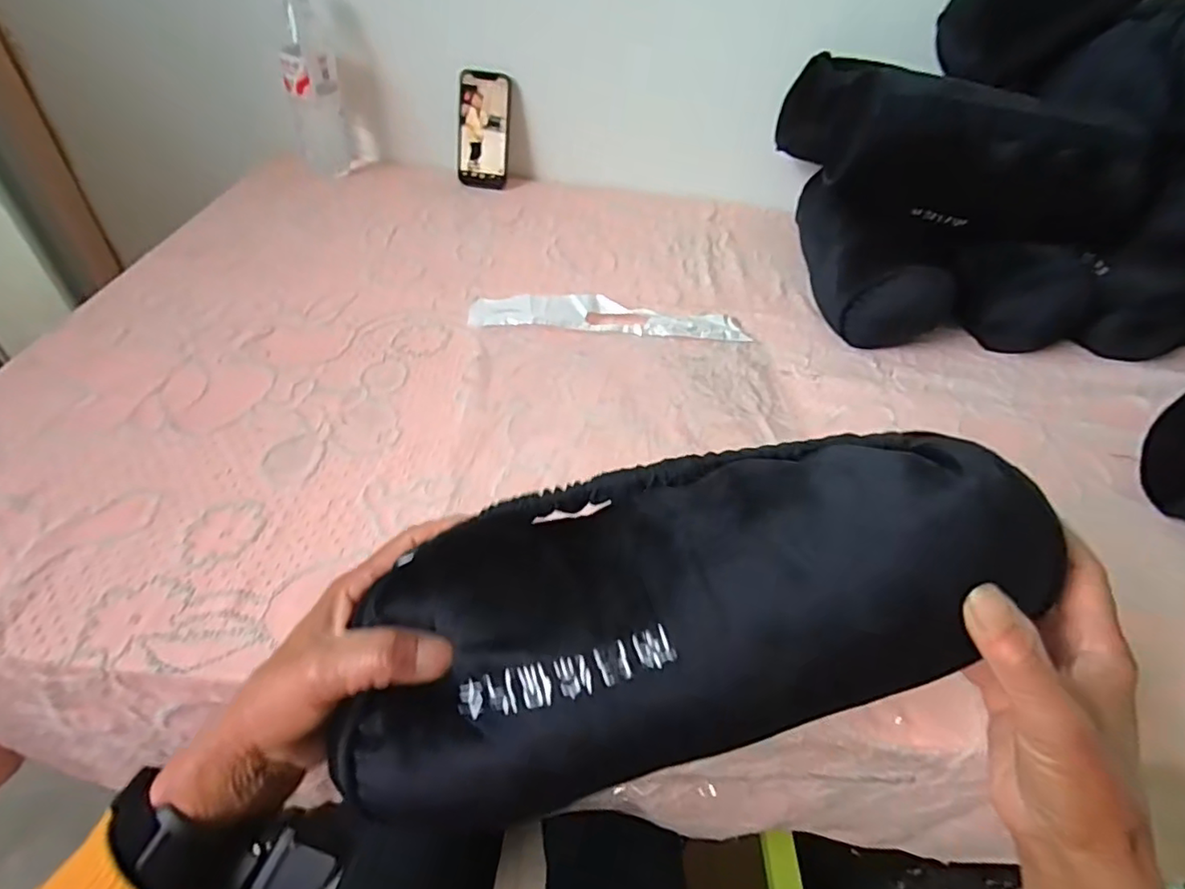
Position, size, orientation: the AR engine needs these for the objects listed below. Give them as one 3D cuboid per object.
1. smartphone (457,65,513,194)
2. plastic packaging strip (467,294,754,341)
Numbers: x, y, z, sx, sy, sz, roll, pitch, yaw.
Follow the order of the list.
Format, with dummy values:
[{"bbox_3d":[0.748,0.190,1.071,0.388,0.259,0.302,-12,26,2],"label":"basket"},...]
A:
[{"bbox_3d":[-0.157,-0.455,0.855,0.072,0.150,0.010,8,22,1],"label":"smartphone"},{"bbox_3d":[0.020,-0.141,0.648,0.300,0.022,0.049,2,45,-5],"label":"plastic packaging strip"}]

